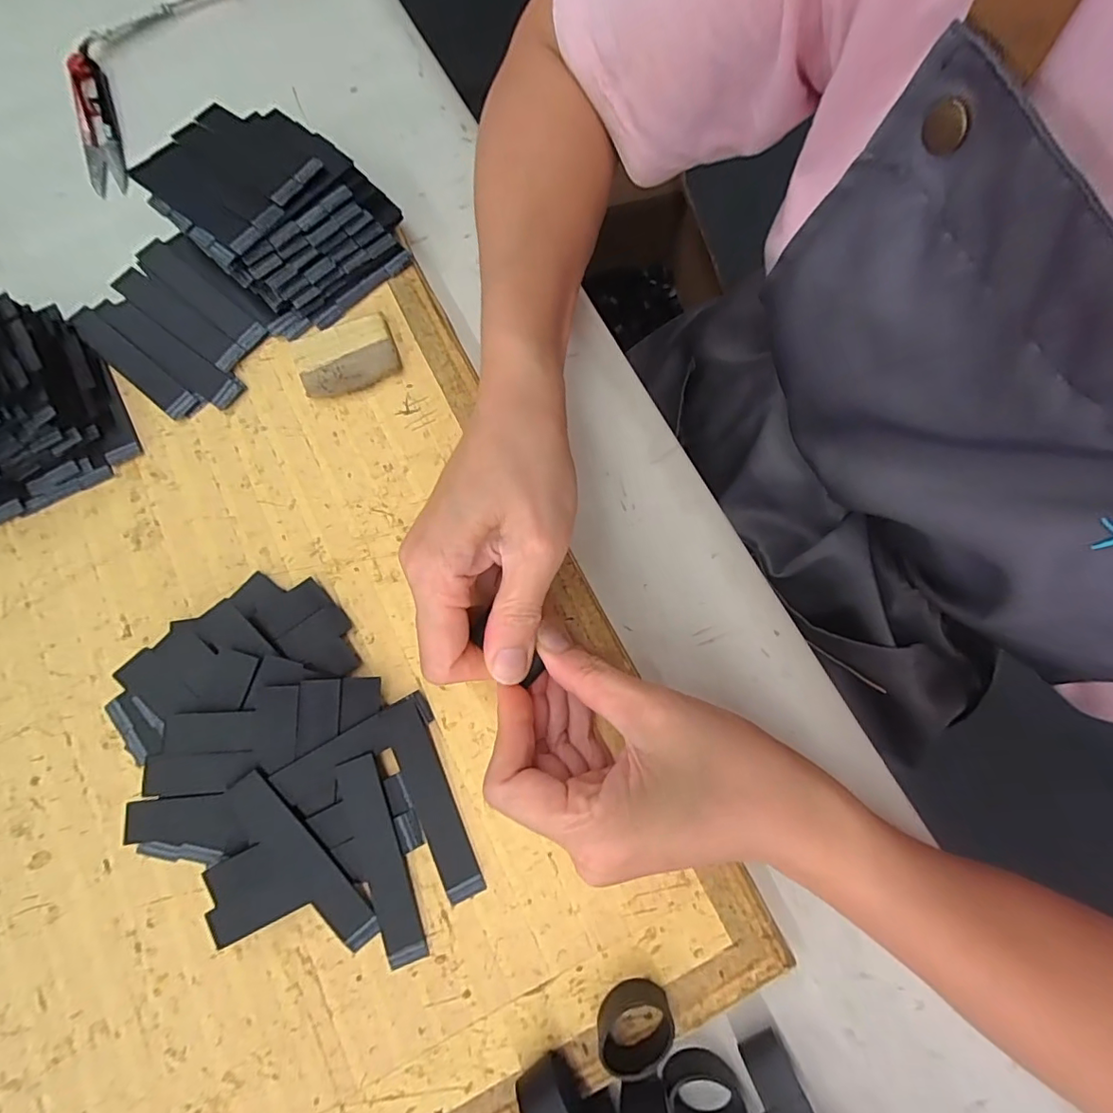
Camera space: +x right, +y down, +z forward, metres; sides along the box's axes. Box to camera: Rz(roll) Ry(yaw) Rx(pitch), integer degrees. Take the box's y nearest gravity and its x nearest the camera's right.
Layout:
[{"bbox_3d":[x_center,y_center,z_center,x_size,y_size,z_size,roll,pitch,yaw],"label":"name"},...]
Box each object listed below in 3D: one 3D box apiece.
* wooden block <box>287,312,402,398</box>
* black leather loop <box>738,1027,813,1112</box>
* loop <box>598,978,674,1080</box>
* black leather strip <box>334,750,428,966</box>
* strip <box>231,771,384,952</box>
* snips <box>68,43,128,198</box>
[{"bbox_3d":[-0.117,-0.111,0.295,0.054,0.008,0.039,-22,78,-7],"label":"wooden block"},{"bbox_3d":[0.091,0.218,0.225,0.018,0.024,0.023,-24,78,-7],"label":"black leather loop"},{"bbox_3d":[0.032,0.196,0.221,0.031,0.016,0.025,-14,77,-5],"label":"loop"},{"bbox_3d":[-0.081,0.138,0.243,0.019,0.005,0.092,-18,85,-11],"label":"black leather strip"},{"bbox_3d":[-0.113,0.136,0.237,0.019,0.004,0.090,-37,93,-7],"label":"strip"},{"bbox_3d":[-0.299,-0.286,0.344,0.025,0.013,0.106,-17,78,-5],"label":"snips"}]

